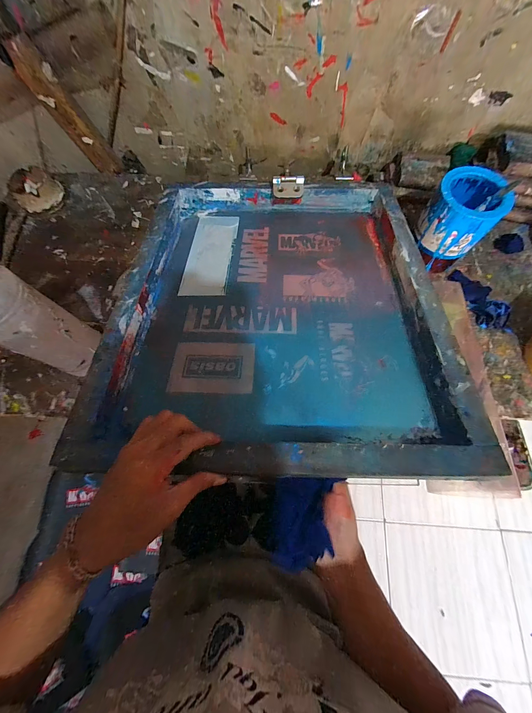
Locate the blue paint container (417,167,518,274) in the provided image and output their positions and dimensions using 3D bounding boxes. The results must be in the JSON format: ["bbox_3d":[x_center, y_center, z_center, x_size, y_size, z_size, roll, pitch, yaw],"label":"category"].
[{"bbox_3d":[0.335,-0.239,0.488,0.106,0.131,0.110,39,76,12],"label":"blue paint container"}]

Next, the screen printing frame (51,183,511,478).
[{"bbox_3d":[0.020,-0.107,0.426,0.442,0.042,0.523,1,58,1],"label":"screen printing frame"}]

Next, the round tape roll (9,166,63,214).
[{"bbox_3d":[-0.503,-0.365,0.598,0.090,0.035,0.102,-43,76,-13],"label":"round tape roll"}]

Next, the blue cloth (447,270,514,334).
[{"bbox_3d":[0.400,-0.110,0.498,0.051,0.034,0.144,-19,72,-6],"label":"blue cloth"}]

